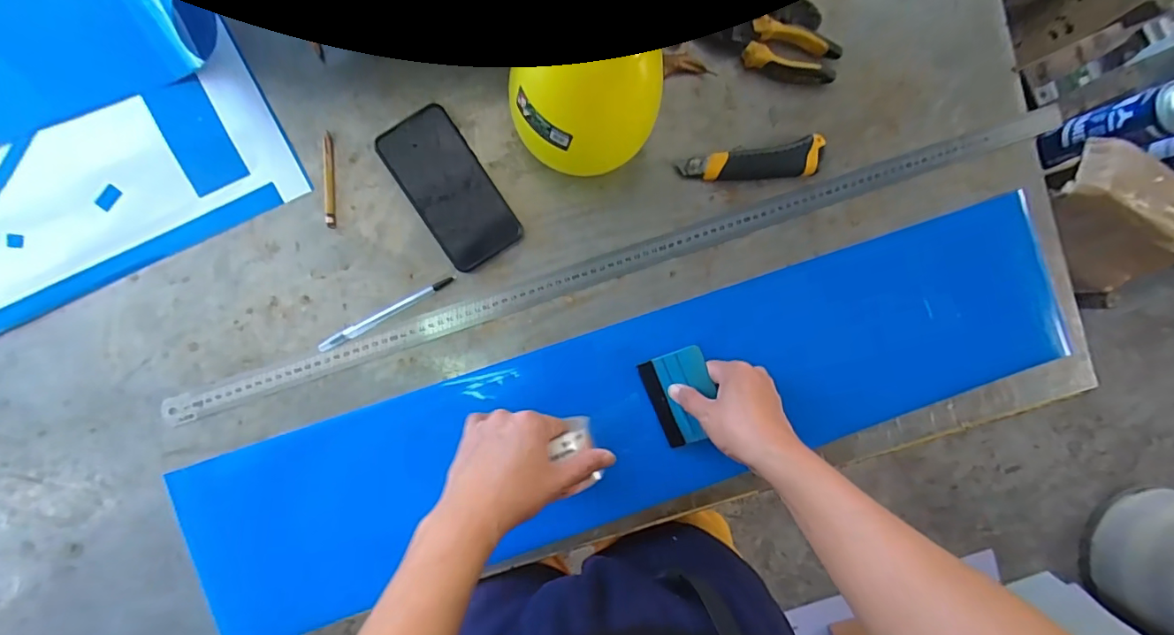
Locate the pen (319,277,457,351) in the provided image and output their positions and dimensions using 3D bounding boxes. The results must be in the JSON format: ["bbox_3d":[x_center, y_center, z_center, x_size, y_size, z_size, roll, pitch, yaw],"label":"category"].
[{"bbox_3d":[-0.205,-0.006,0.525,0.150,0.006,0.012,-29,94,-3],"label":"pen"}]

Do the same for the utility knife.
[{"bbox_3d":[0.181,-0.165,0.553,0.156,0.019,0.040,-12,93,-4],"label":"utility knife"}]

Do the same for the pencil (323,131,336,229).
[{"bbox_3d":[-0.265,-0.141,0.523,0.011,0.004,0.097,-1,92,-5],"label":"pencil"}]

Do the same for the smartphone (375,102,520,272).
[{"bbox_3d":[-0.142,-0.133,0.529,0.082,0.011,0.161,-33,94,-3],"label":"smartphone"}]

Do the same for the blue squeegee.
[{"bbox_3d":[0.101,0.084,0.533,0.069,0.009,0.096,-23,88,25],"label":"blue squeegee"}]

